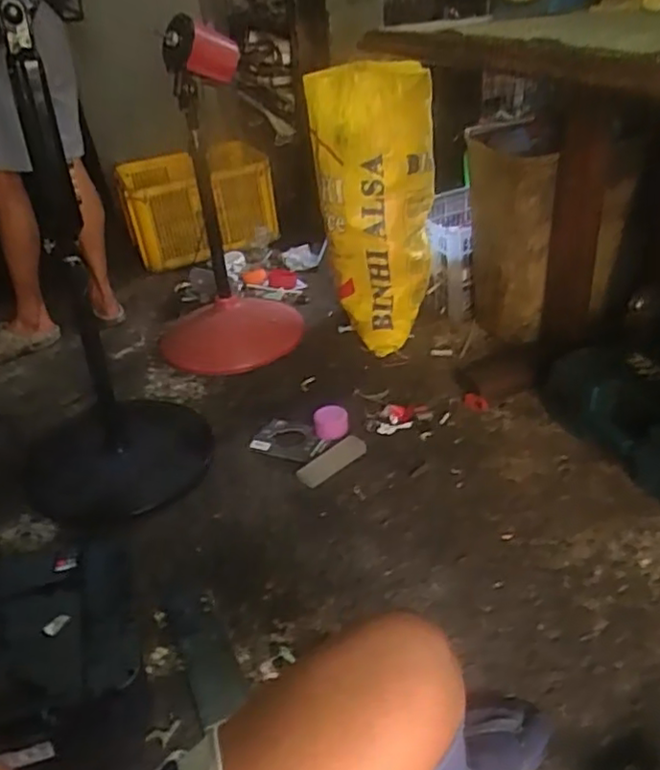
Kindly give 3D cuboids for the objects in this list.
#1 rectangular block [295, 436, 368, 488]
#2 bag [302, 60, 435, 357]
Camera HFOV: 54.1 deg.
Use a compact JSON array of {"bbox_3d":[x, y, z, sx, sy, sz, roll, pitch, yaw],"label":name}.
[{"bbox_3d":[0.005,0.154,1.303,0.150,0.012,0.053,-30,64,-15],"label":"rectangular block"},{"bbox_3d":[0.104,-0.402,1.559,0.276,0.626,0.203,-4,32,1],"label":"bag"}]

